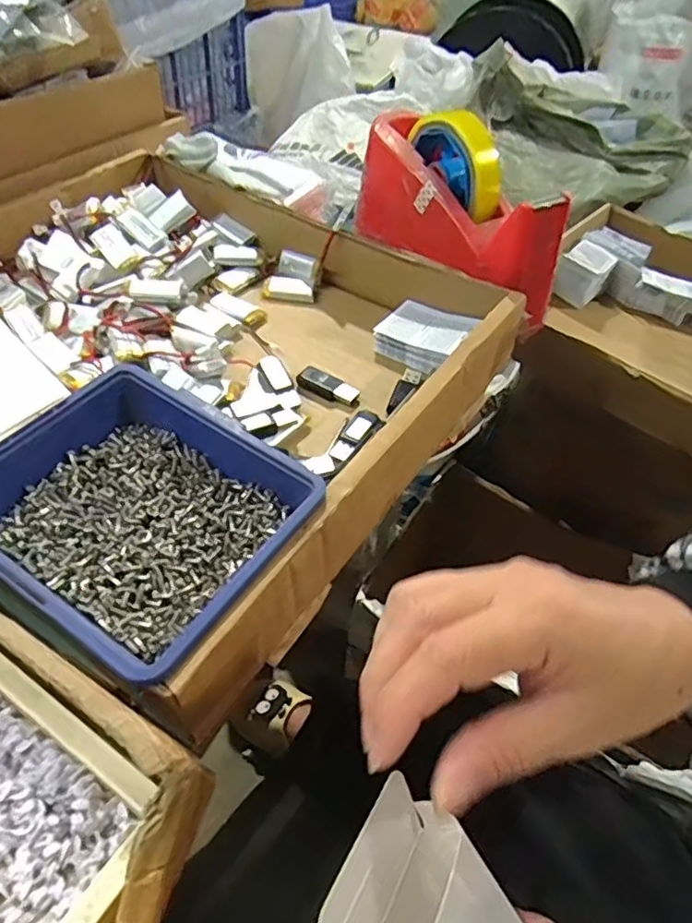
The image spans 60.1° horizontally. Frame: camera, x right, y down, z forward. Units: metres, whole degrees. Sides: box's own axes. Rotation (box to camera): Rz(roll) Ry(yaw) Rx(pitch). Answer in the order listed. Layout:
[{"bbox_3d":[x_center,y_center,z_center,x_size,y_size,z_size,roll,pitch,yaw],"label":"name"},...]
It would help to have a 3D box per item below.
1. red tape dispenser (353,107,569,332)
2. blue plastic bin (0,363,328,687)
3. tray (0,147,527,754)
[{"bbox_3d":[0.084,-0.197,0.463,0.063,0.097,0.199,-29,56,-27],"label":"red tape dispenser"},{"bbox_3d":[-0.097,0.026,0.290,0.137,0.047,0.121,27,52,19],"label":"blue plastic bin"},{"bbox_3d":[-0.116,-0.086,0.400,0.379,0.069,0.361,29,52,20],"label":"tray"}]

